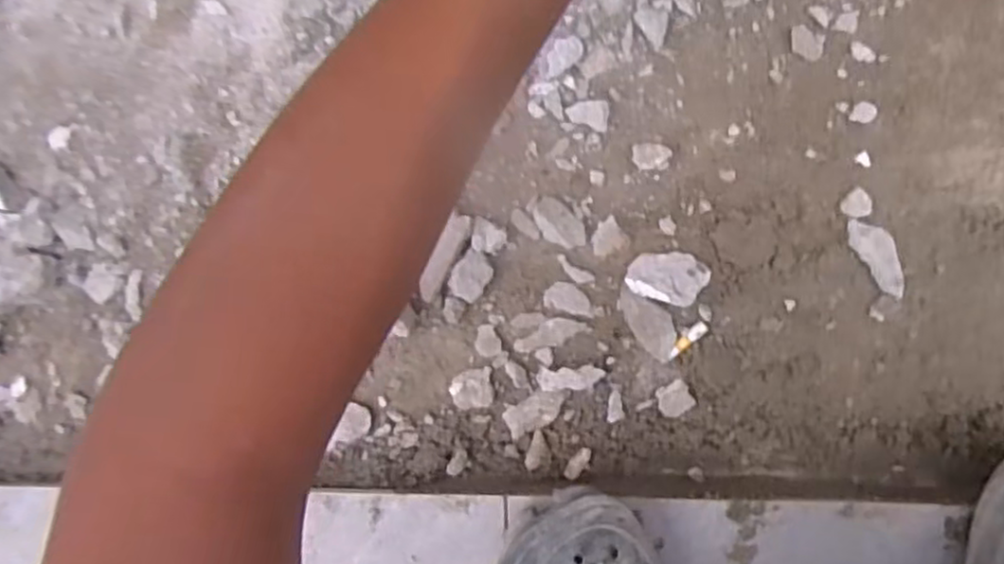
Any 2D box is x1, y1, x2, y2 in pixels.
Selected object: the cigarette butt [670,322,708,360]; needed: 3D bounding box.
[{"bbox_3d":[0.123,0.039,0.470,0.032,0.004,0.008,-43,88,10],"label":"cigarette butt"}]

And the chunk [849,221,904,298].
[{"bbox_3d":[0.242,-0.017,0.452,0.021,0.008,0.055,-37,89,10],"label":"chunk"}]

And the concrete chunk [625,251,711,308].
[{"bbox_3d":[0.109,-0.004,0.465,0.050,0.013,0.034,14,97,7],"label":"concrete chunk"}]

